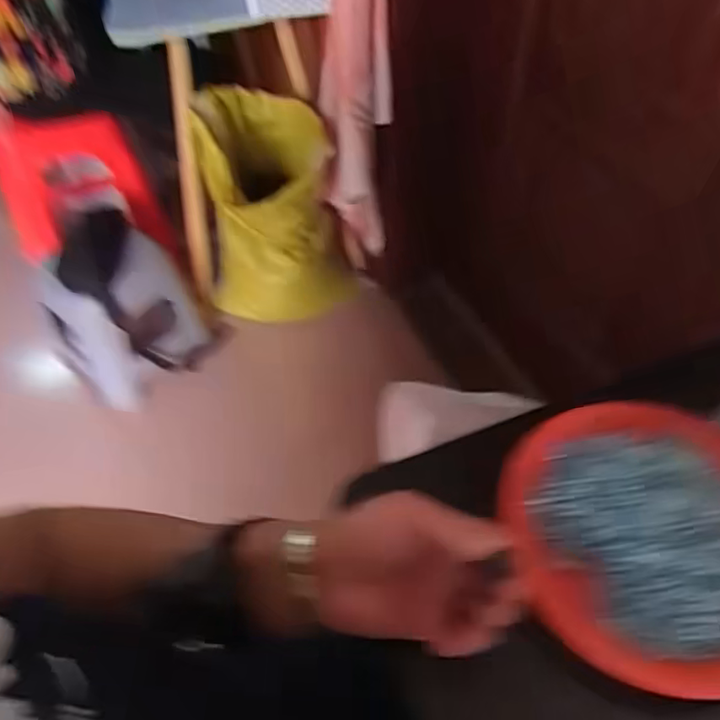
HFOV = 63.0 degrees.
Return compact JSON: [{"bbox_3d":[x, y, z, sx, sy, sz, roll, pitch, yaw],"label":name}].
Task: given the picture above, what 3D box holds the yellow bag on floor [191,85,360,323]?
[{"bbox_3d":[-0.194,-0.348,1.409,0.309,0.550,0.275,18,52,16],"label":"yellow bag on floor"}]

